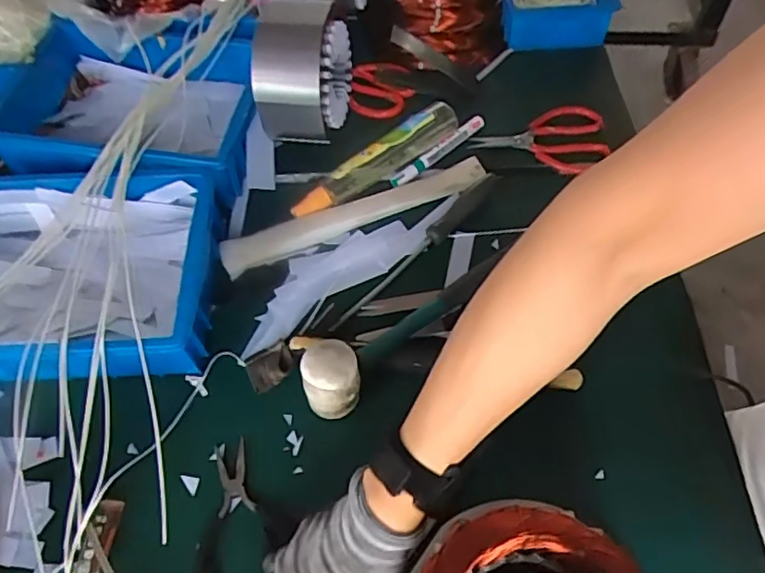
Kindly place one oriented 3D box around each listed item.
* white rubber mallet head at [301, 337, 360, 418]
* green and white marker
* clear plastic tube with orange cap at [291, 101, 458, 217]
[{"bbox_3d":[-0.043,0.082,0.510,0.046,0.074,0.044,-2,58,3],"label":"white rubber mallet head"},{"bbox_3d":[0.066,-0.159,0.680,0.145,0.013,0.019,-39,63,-19],"label":"green and white marker"},{"bbox_3d":[-0.007,-0.140,0.662,0.218,0.040,0.042,-36,62,-17],"label":"clear plastic tube with orange cap"}]

